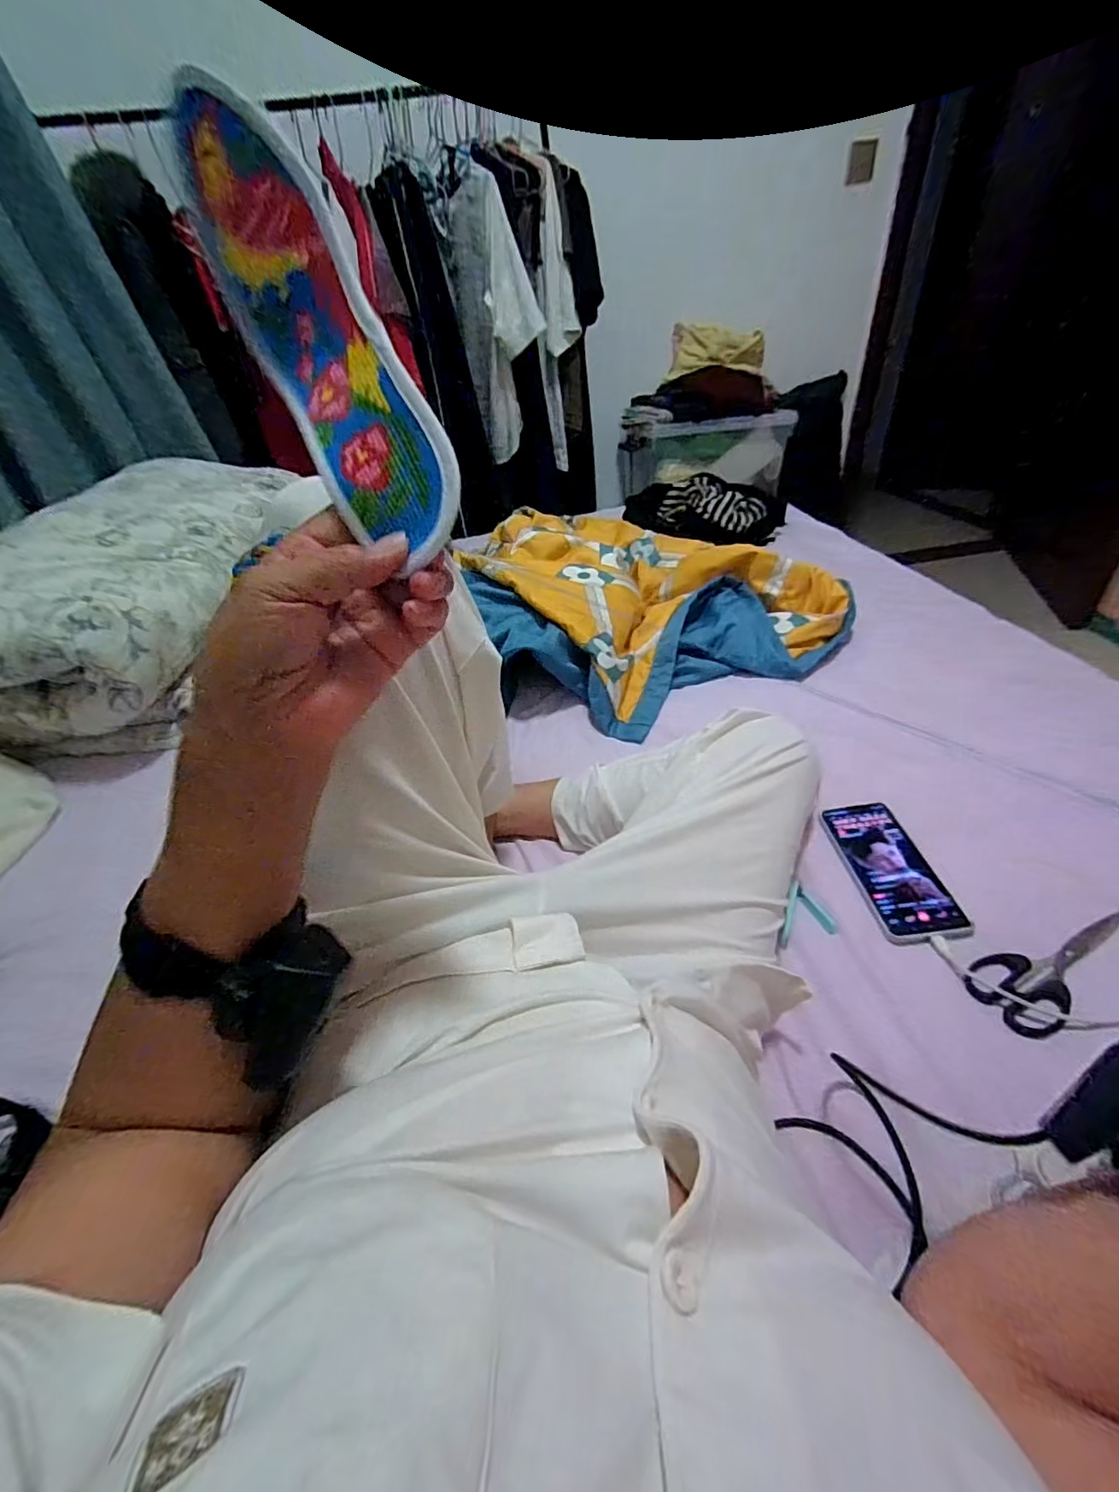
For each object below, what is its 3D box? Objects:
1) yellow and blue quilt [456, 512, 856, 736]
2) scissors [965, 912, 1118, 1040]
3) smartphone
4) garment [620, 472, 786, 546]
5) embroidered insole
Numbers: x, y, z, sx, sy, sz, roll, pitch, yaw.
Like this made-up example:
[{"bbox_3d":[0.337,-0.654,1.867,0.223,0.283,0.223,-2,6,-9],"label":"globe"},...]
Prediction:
[{"bbox_3d":[0.120,-0.297,1.000,0.585,0.168,0.655,-17,39,-12],"label":"yellow and blue quilt"},{"bbox_3d":[0.429,0.184,0.462,0.162,0.018,0.064,-23,40,-18],"label":"scissors"},{"bbox_3d":[0.340,0.123,0.556,0.079,0.011,0.164,-7,38,1],"label":"smartphone"},{"bbox_3d":[0.363,-0.570,1.303,0.380,0.109,0.212,-4,38,4],"label":"garment"},{"bbox_3d":[-0.112,-0.178,0.235,0.073,0.230,0.019,-28,-7,31],"label":"embroidered insole"}]

